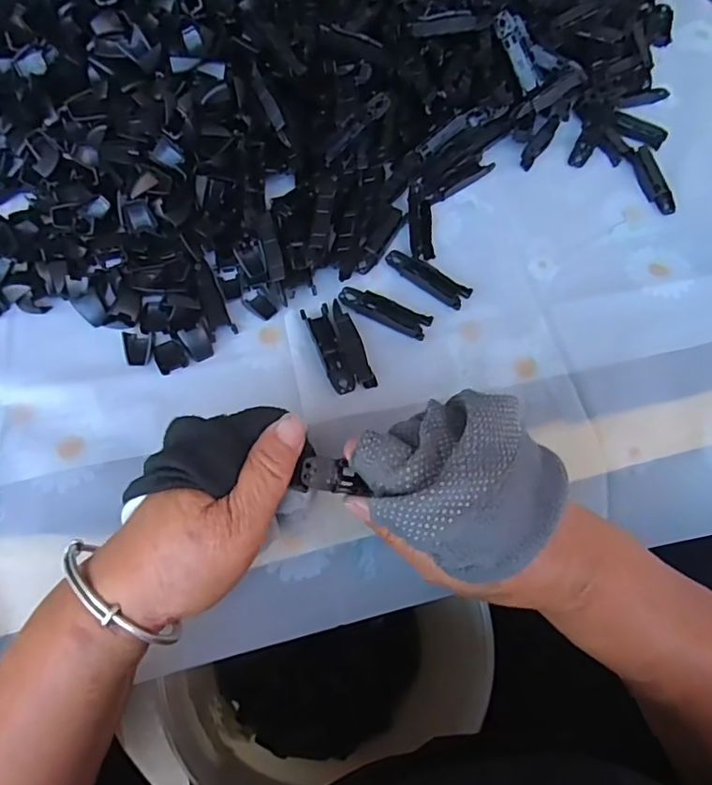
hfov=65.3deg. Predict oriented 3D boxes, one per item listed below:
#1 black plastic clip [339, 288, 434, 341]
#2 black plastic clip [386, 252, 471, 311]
[{"bbox_3d":[0.019,-0.056,0.380,0.065,0.004,0.018,24,68,7],"label":"black plastic clip"},{"bbox_3d":[0.050,-0.083,0.396,0.065,0.005,0.018,36,70,11],"label":"black plastic clip"}]

